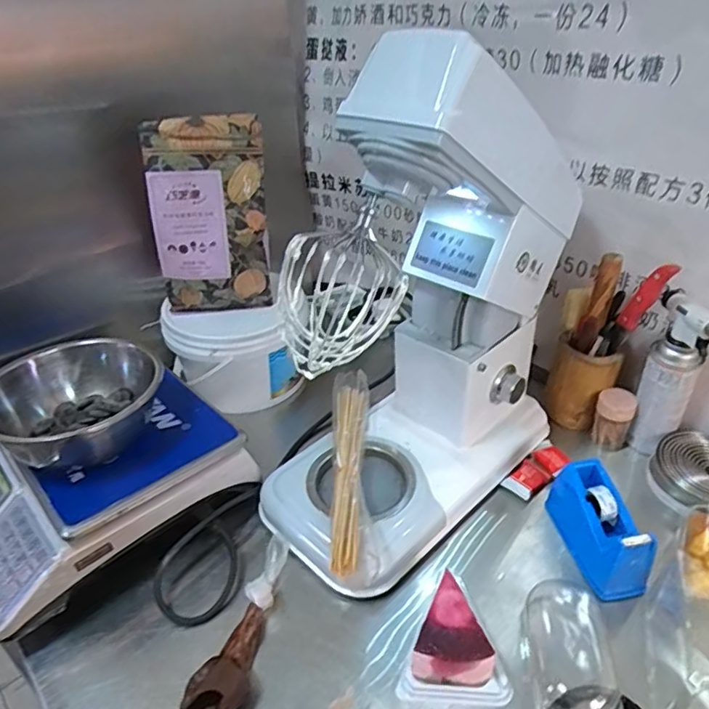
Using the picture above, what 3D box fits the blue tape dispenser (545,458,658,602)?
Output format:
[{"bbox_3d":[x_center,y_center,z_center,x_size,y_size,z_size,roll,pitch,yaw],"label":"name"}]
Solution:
[{"bbox_3d":[0.282,0.194,0.646,0.059,0.085,0.144,-7,34,-6],"label":"blue tape dispenser"}]

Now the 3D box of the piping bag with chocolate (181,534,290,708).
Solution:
[{"bbox_3d":[-0.110,0.285,0.591,0.053,0.042,0.207,8,36,15],"label":"piping bag with chocolate"}]

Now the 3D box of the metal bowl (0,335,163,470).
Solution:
[{"bbox_3d":[-0.341,0.065,0.673,0.185,0.086,0.187,-2,34,1],"label":"metal bowl"}]

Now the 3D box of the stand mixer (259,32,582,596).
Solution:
[{"bbox_3d":[0.084,-0.045,0.647,0.434,0.493,0.201,-30,43,-34],"label":"stand mixer"}]

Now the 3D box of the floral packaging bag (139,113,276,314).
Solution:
[{"bbox_3d":[-0.210,-0.198,0.820,0.172,0.269,0.055,-9,35,-10],"label":"floral packaging bag"}]

